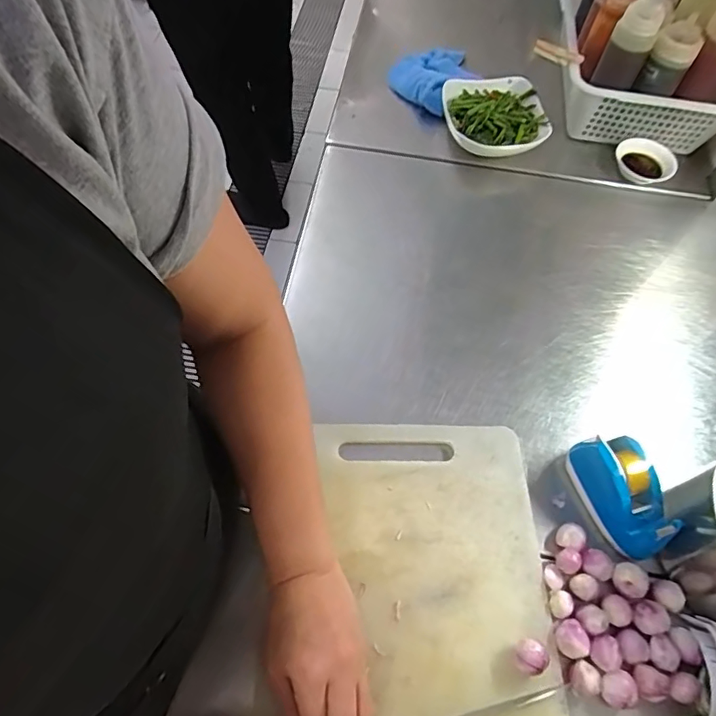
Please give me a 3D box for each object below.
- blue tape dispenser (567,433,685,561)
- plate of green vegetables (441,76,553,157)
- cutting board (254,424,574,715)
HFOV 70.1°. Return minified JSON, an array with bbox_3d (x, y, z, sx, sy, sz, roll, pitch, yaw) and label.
[{"bbox_3d":[0.257,0.129,0.492,0.046,0.057,0.110,-19,63,-13],"label":"blue tape dispenser"},{"bbox_3d":[0.201,-0.367,0.759,0.141,0.049,0.149,1,60,-2],"label":"plate of green vegetables"},{"bbox_3d":[0.047,0.238,0.449,0.253,0.026,0.370,0,57,-2],"label":"cutting board"}]

